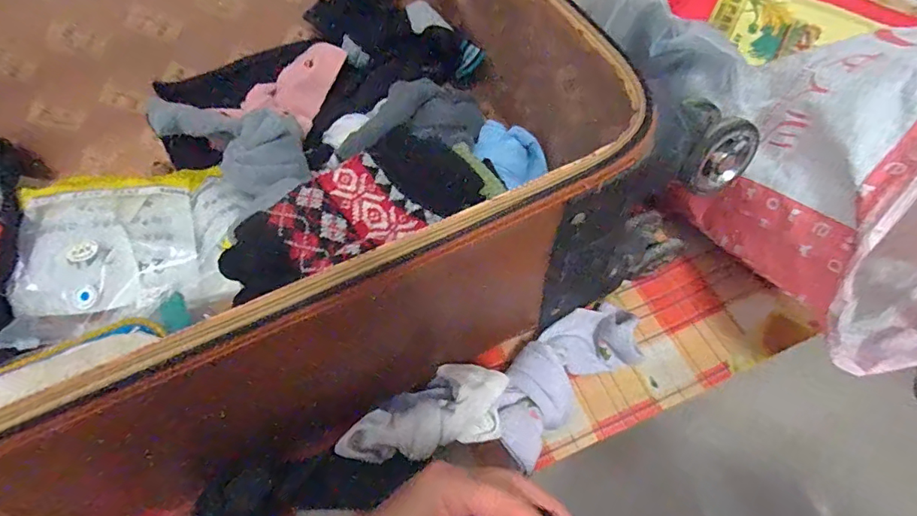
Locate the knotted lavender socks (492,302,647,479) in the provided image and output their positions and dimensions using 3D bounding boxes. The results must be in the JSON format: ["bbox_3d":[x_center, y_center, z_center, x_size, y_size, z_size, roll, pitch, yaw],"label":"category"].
[{"bbox_3d":[0.091,0.093,0.391,0.171,0.052,0.069,-38,65,-17],"label":"knotted lavender socks"}]

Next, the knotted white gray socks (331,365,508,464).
[{"bbox_3d":[-0.026,0.113,0.339,0.127,0.039,0.058,-16,61,-6],"label":"knotted white gray socks"}]

